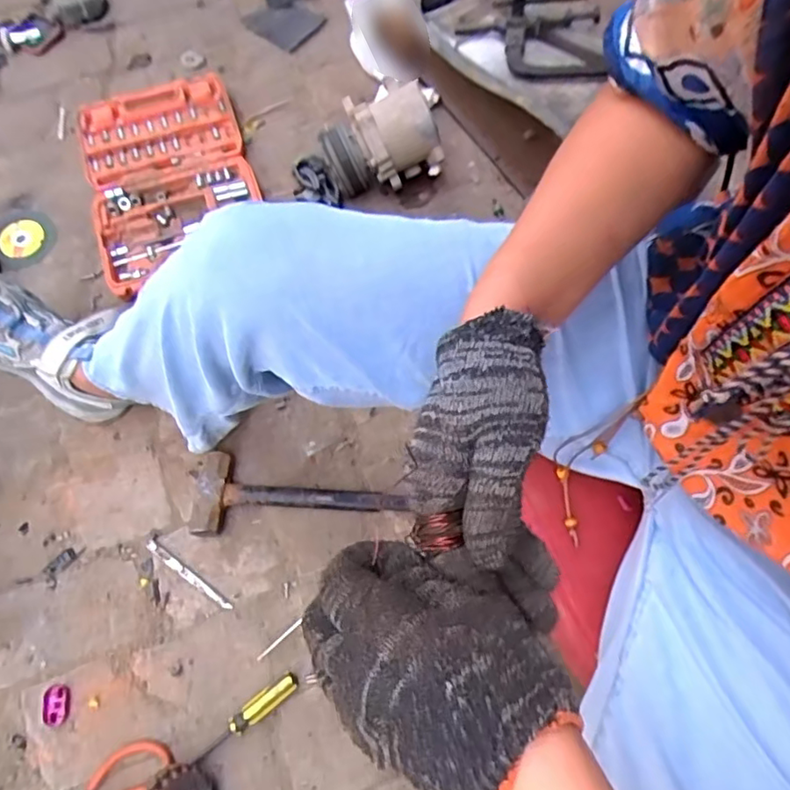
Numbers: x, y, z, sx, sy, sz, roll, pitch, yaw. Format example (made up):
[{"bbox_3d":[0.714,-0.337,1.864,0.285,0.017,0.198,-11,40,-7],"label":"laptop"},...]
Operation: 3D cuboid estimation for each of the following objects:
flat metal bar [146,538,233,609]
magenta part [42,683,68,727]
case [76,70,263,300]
[{"bbox_3d":[-0.252,0.219,0.708,0.134,0.007,0.012,35,76,10],"label":"flat metal bar"},{"bbox_3d":[-0.385,0.351,0.659,0.027,0.005,0.041,-12,67,-6],"label":"magenta part"},{"bbox_3d":[-0.364,-0.356,0.945,0.258,0.064,0.402,-19,68,-9],"label":"case"}]

